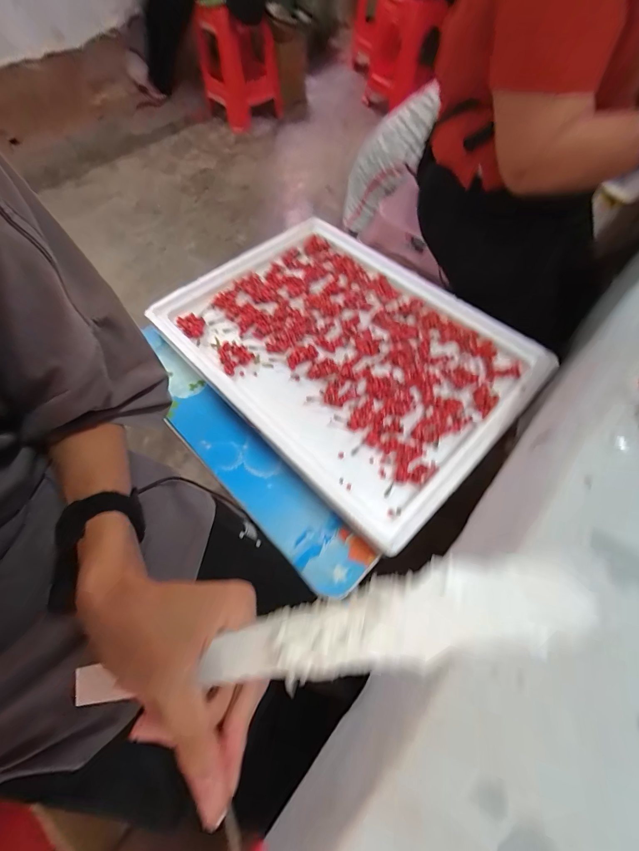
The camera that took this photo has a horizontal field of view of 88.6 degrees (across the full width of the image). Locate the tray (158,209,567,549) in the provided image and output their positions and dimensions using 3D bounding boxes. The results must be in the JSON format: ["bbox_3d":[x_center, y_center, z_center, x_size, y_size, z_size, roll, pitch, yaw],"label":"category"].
[{"bbox_3d":[0.051,-0.138,0.599,0.567,0.063,0.464,41,68,19],"label":"tray"}]

